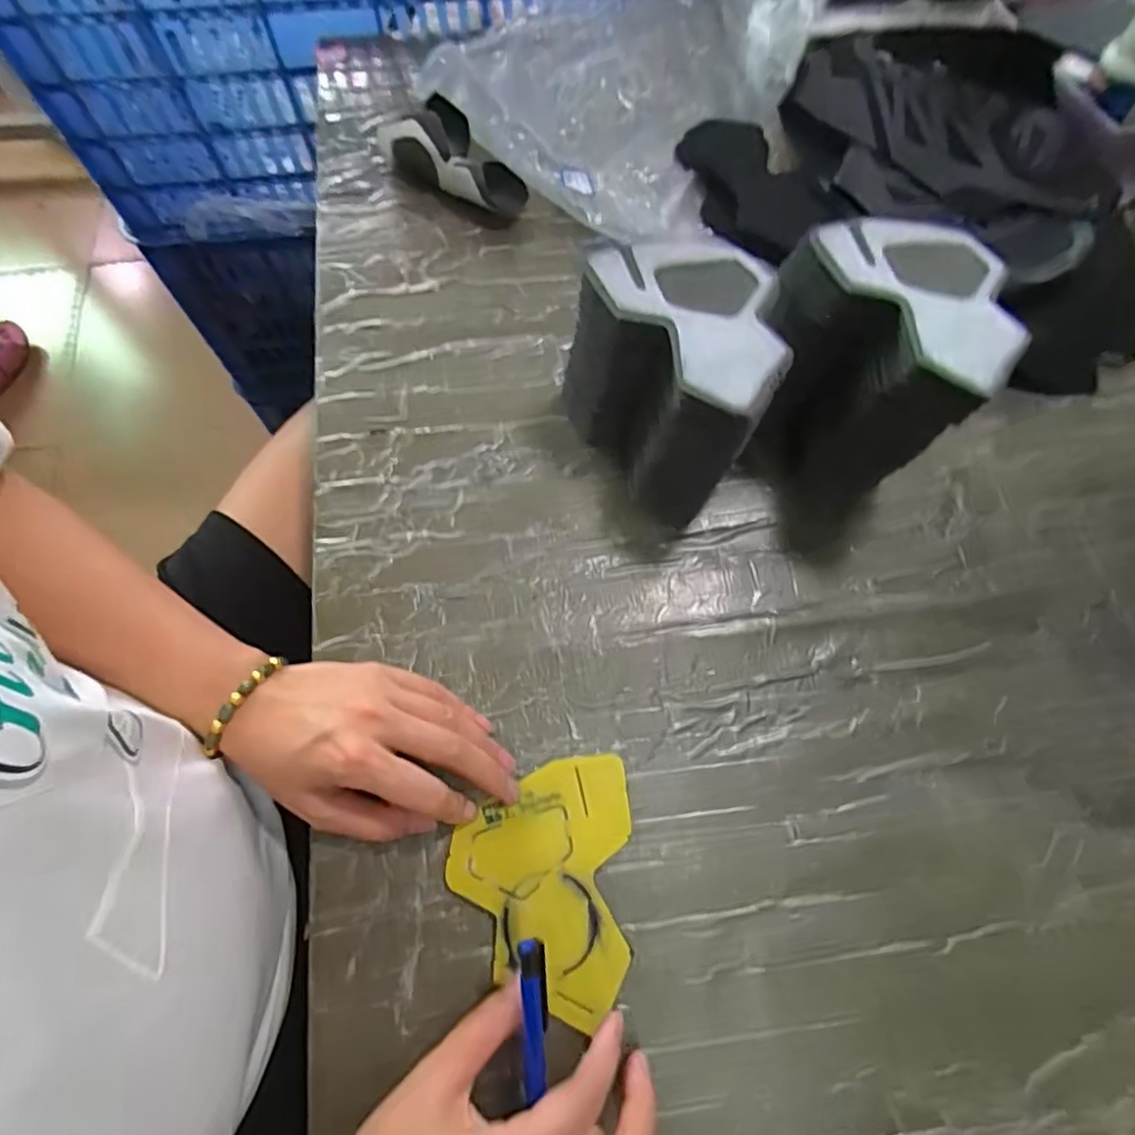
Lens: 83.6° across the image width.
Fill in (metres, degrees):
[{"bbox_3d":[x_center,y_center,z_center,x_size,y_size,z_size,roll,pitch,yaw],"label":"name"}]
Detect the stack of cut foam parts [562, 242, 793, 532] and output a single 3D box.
[{"bbox_3d":[0.071,-0.116,0.394,0.103,0.115,0.128,-34,74,-14],"label":"stack of cut foam parts"}]

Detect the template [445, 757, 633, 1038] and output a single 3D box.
[{"bbox_3d":[-0.013,0.167,0.334,0.094,0.006,0.120,-2,69,-3],"label":"template"}]

